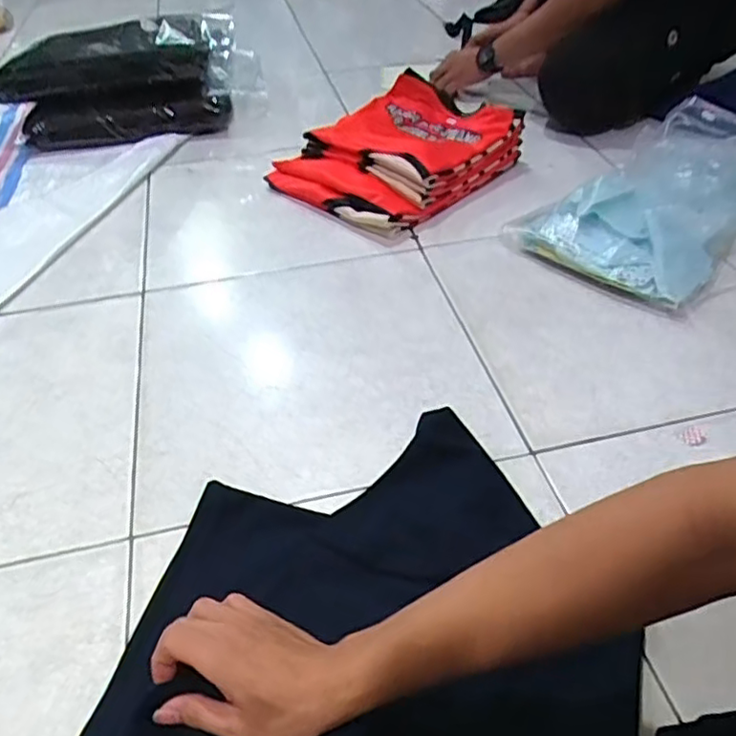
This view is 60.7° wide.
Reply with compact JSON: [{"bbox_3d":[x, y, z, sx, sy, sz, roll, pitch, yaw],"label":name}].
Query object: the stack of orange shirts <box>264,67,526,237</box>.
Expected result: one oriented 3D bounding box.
[{"bbox_3d":[0.049,-0.365,1.048,0.278,0.123,0.349,34,54,32],"label":"stack of orange shirts"}]

